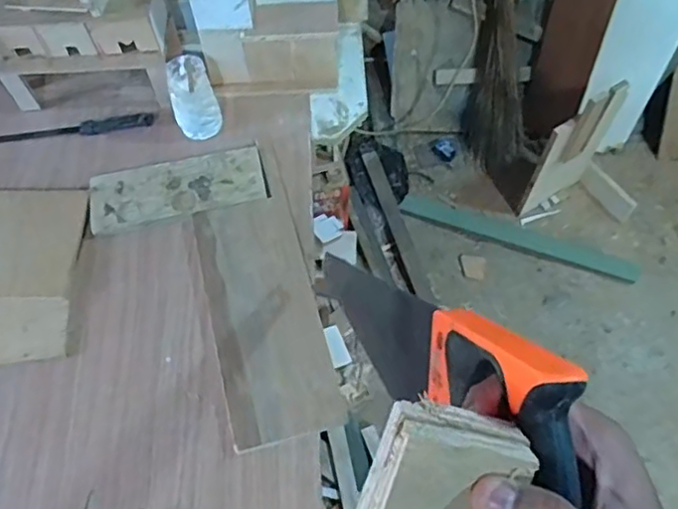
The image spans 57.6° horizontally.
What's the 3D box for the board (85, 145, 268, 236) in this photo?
[{"bbox_3d":[-0.225,-0.093,0.858,0.237,0.011,0.094,-12,60,-3],"label":"board"}]

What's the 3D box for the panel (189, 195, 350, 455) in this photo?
[{"bbox_3d":[-0.096,0.071,0.771,0.134,0.012,0.317,-15,64,-7],"label":"panel"}]

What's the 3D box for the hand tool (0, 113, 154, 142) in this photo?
[{"bbox_3d":[-0.424,-0.188,0.928,0.291,0.018,0.028,-8,60,-1],"label":"hand tool"}]

